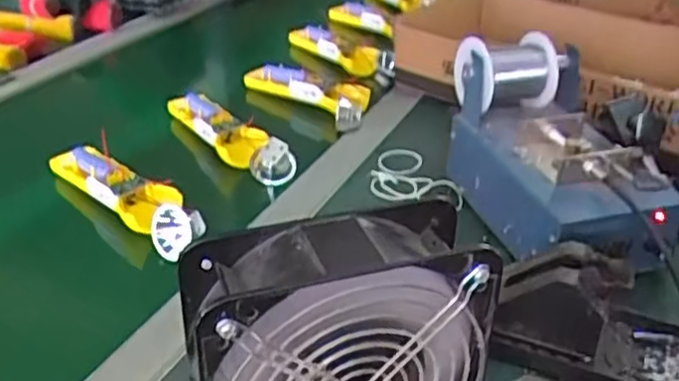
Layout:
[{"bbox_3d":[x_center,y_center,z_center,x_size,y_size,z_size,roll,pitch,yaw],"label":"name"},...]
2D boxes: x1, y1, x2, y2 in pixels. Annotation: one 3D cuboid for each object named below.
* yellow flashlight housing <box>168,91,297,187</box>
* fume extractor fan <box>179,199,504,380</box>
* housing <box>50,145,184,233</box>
[{"bbox_3d":[-0.125,-0.063,0.751,0.051,0.042,0.210,-23,38,-35],"label":"yellow flashlight housing"},{"bbox_3d":[-0.001,0.091,0.369,0.148,0.151,0.057,-10,32,-18],"label":"fume extractor fan"},{"bbox_3d":[-0.204,-0.008,0.640,0.165,0.025,0.043,25,38,36],"label":"housing"}]

